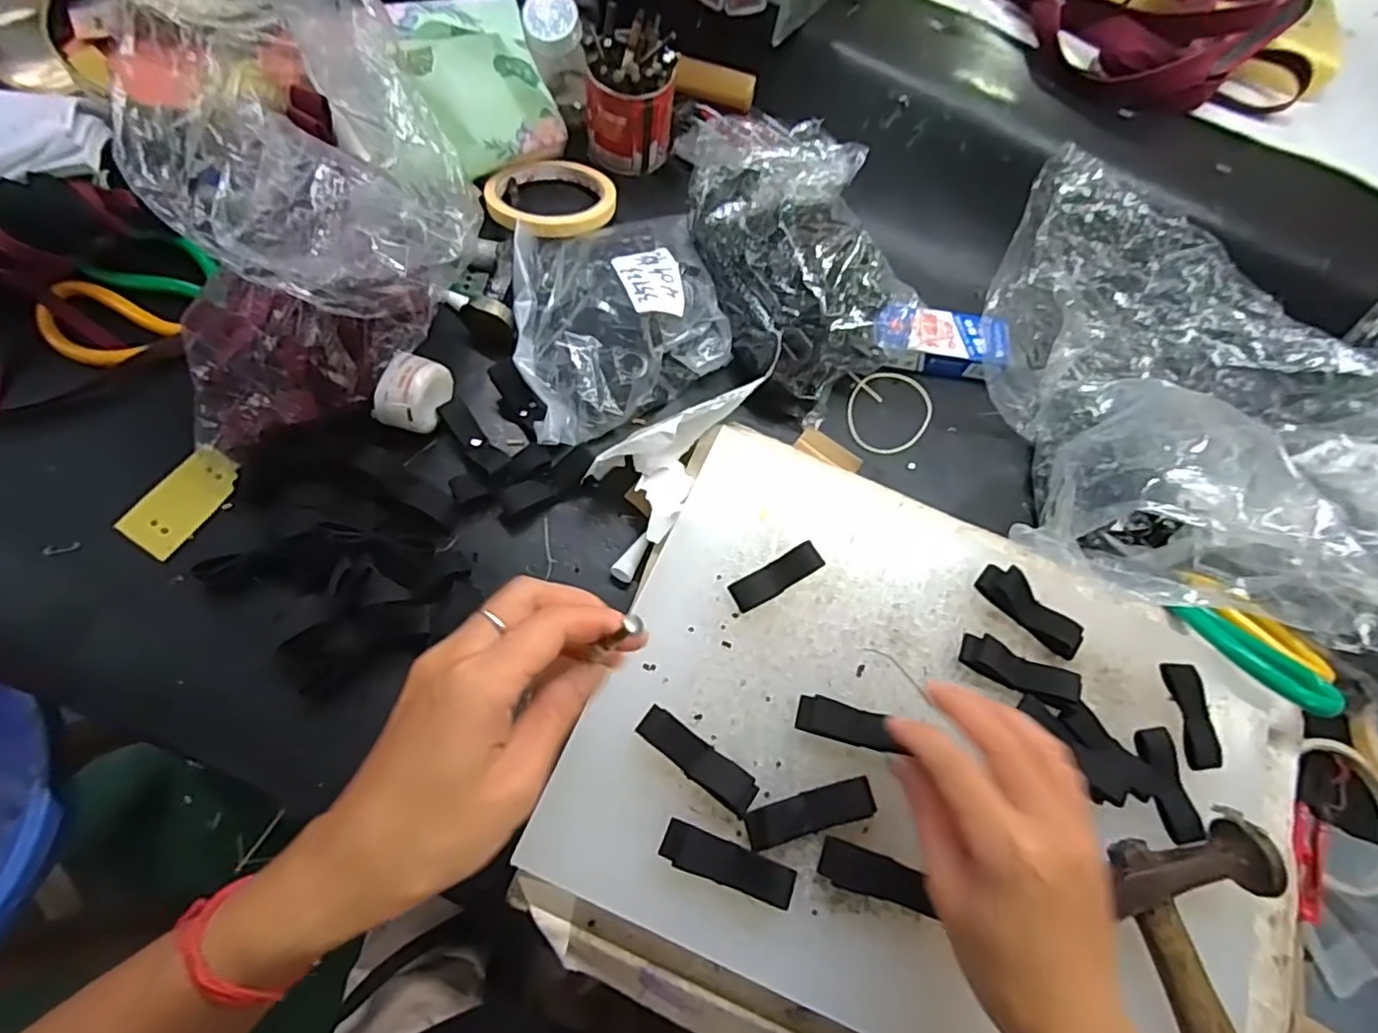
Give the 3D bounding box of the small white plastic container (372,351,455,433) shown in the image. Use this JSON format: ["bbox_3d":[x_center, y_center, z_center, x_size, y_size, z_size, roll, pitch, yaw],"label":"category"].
[{"bbox_3d":[-0.173,-0.075,0.400,0.028,0.044,0.046,18,69,0],"label":"small white plastic container"}]

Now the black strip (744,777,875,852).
[{"bbox_3d":[0.061,0.146,0.315,0.066,0.012,0.019,-12,72,-11],"label":"black strip"}]

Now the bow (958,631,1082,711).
[{"bbox_3d":[0.182,0.085,0.351,0.062,0.011,0.023,26,69,3],"label":"bow"}]

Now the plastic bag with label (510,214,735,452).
[{"bbox_3d":[-0.048,-0.140,0.426,0.142,0.040,0.168,-15,73,-12],"label":"plastic bag with label"}]

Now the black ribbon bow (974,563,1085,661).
[{"bbox_3d":[0.196,0.052,0.362,0.063,0.018,0.020,40,70,8],"label":"black ribbon bow"}]

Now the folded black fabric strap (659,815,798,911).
[{"bbox_3d":[0.019,0.165,0.303,0.064,0.014,0.018,22,69,1],"label":"folded black fabric strap"}]

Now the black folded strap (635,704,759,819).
[{"bbox_3d":[0.004,0.121,0.319,0.065,0.013,0.018,36,70,7],"label":"black folded strap"}]

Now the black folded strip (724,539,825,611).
[{"bbox_3d":[0.050,0.034,0.357,0.056,0.004,0.017,-28,89,-14],"label":"black folded strip"}]

